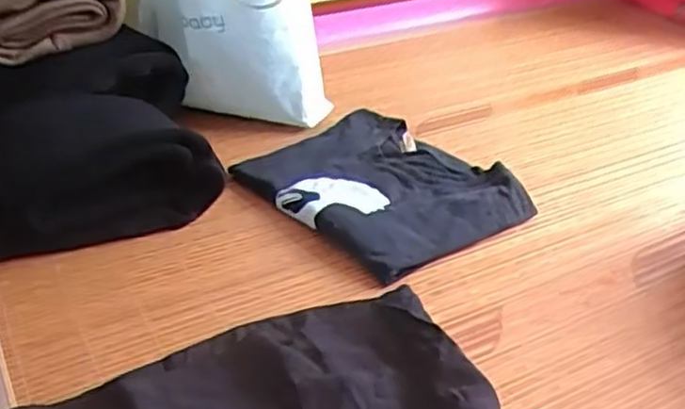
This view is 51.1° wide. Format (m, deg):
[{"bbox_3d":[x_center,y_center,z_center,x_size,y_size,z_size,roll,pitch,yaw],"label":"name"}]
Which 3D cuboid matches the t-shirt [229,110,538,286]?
[{"bbox_3d":[0.042,-0.025,0.897,0.256,0.036,0.319,-22,38,-31],"label":"t-shirt"}]

